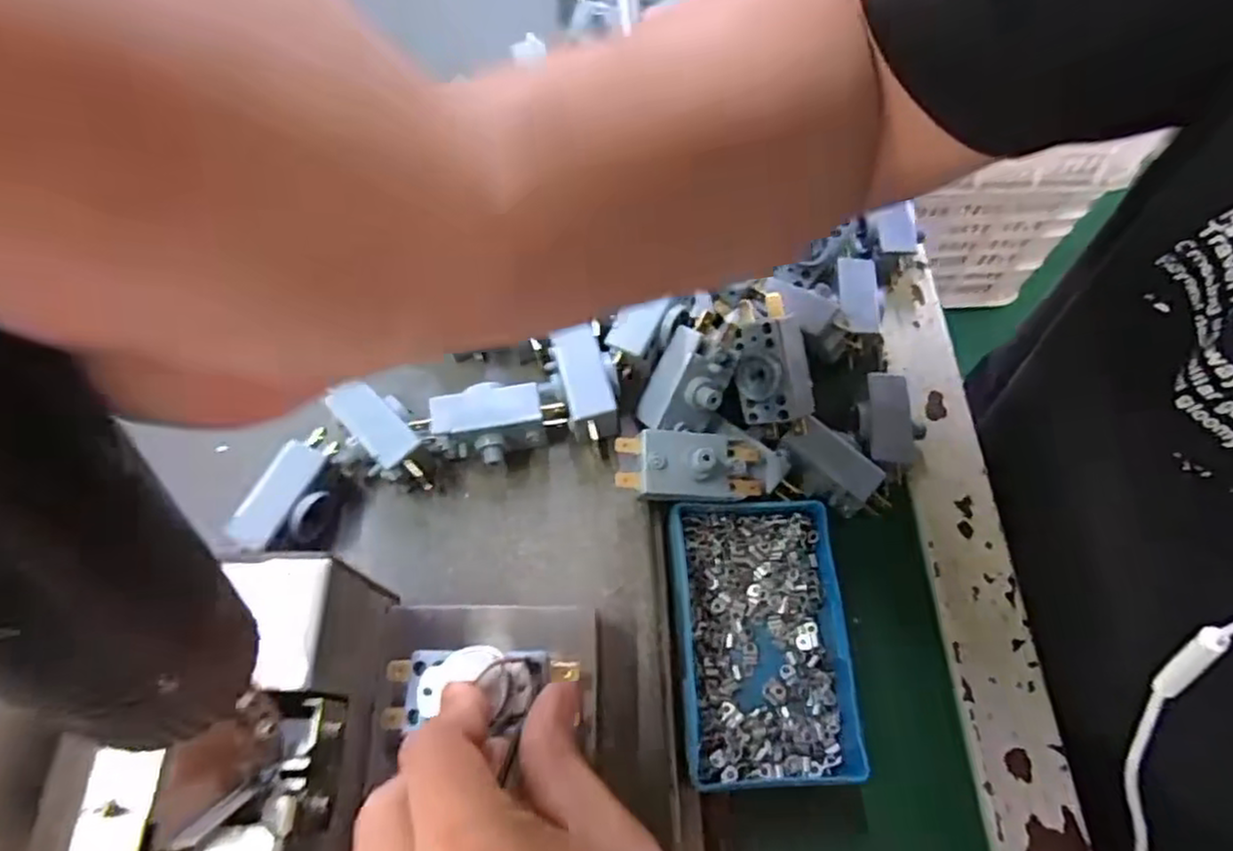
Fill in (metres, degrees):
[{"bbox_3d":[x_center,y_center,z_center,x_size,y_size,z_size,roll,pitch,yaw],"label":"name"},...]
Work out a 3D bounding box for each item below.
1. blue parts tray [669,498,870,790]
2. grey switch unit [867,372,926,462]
[{"bbox_3d":[0.063,0.089,0.304,0.073,0.018,0.114,-2,65,-3],"label":"blue parts tray"},{"bbox_3d":[0.132,0.000,0.343,0.023,0.024,0.044,4,64,2],"label":"grey switch unit"}]

